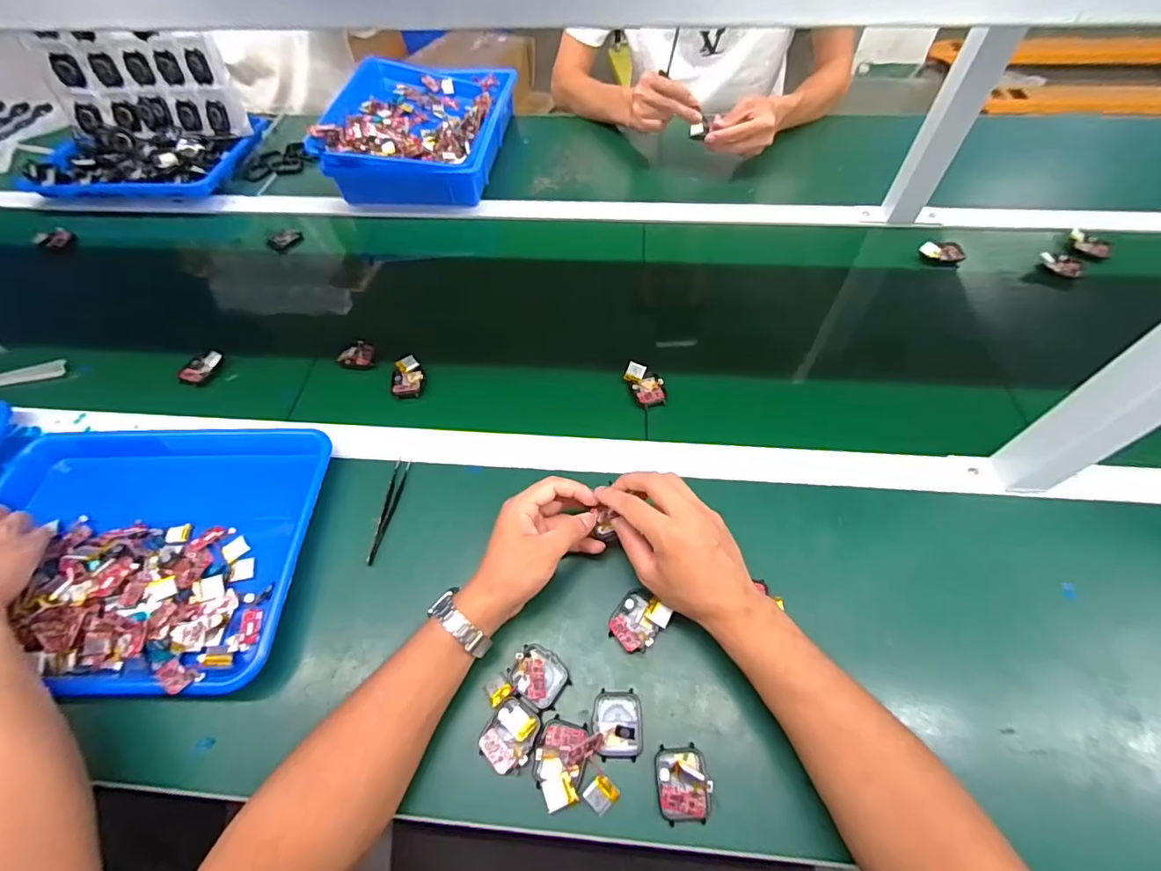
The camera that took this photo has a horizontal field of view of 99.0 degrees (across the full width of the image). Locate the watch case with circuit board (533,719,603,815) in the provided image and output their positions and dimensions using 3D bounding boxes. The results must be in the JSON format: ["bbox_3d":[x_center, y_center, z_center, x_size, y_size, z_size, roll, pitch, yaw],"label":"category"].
[{"bbox_3d":[-0.014,0.248,0.374,0.045,0.015,0.055,15,58,11],"label":"watch case with circuit board"}]

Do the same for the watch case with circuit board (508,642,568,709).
[{"bbox_3d":[-0.035,0.200,0.415,0.045,0.006,0.041,27,61,17],"label":"watch case with circuit board"}]

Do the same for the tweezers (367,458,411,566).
[{"bbox_3d":[-0.191,0.074,0.499,0.016,0.005,0.111,3,57,3],"label":"tweezers"}]

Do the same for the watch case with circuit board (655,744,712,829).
[{"bbox_3d":[0.077,0.258,0.367,0.038,0.018,0.046,-3,57,-1],"label":"watch case with circuit board"}]

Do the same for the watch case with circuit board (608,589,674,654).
[{"bbox_3d":[0.050,0.161,0.433,0.042,0.015,0.049,39,65,23],"label":"watch case with circuit board"}]

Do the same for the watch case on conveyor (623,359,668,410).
[{"bbox_3d":[0.077,-0.059,0.566,0.041,0.022,0.055,-14,58,-8],"label":"watch case on conveyor"}]

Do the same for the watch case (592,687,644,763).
[{"bbox_3d":[0.030,0.229,0.394,0.041,0.008,0.047,5,57,4],"label":"watch case"}]

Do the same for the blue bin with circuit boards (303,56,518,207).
[{"bbox_3d":[-0.266,-0.526,0.838,0.259,0.082,0.341,6,57,5],"label":"blue bin with circuit boards"}]

